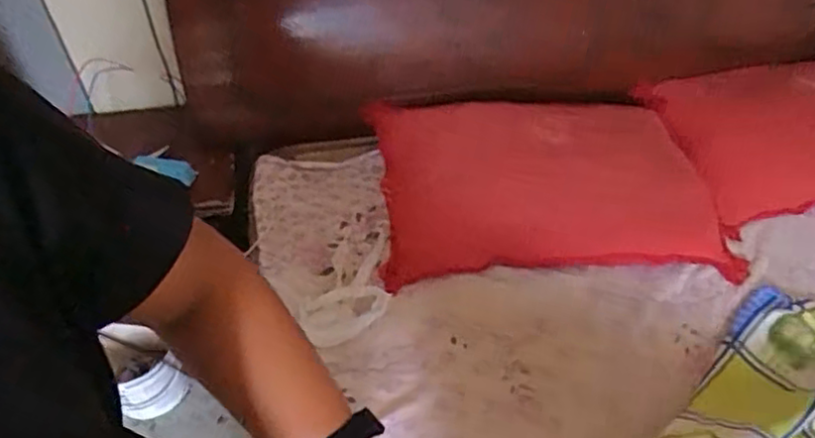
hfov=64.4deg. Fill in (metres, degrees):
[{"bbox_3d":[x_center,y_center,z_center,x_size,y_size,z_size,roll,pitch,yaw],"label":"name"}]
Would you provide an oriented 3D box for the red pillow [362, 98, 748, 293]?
[{"bbox_3d":[0.260,-0.073,1.291,0.670,0.184,0.426,-1,46,2],"label":"red pillow"}]

